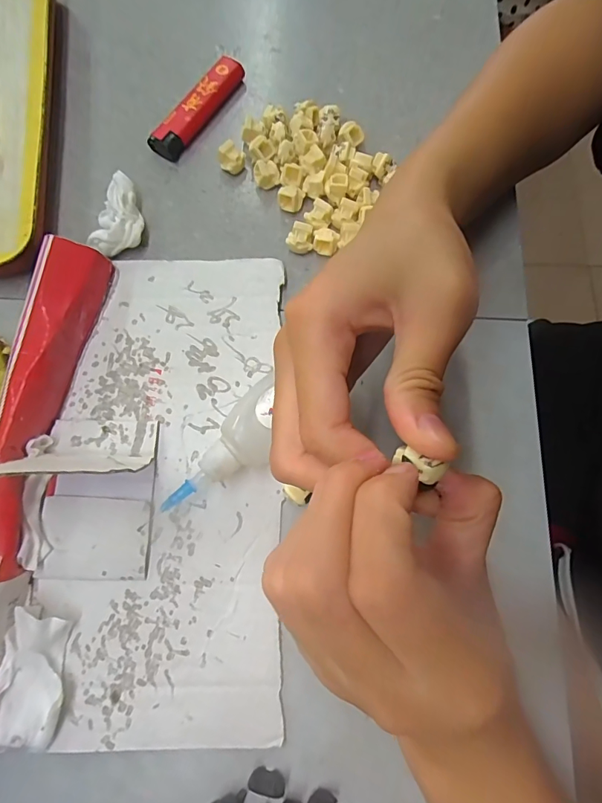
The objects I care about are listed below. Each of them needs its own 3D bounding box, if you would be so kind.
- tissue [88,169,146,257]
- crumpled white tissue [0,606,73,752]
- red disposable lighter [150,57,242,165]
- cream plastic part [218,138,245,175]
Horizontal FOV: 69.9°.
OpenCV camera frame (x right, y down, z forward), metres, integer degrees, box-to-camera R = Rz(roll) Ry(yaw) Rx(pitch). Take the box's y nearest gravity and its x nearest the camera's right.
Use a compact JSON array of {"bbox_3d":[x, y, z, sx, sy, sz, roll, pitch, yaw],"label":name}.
[{"bbox_3d":[-0.107,-0.106,0.246,0.029,0.017,0.044,-16,76,-6],"label":"tissue"},{"bbox_3d":[-0.116,0.120,0.186,0.031,0.018,0.052,12,75,1],"label":"crumpled white tissue"},{"bbox_3d":[-0.065,-0.183,0.269,0.018,0.015,0.076,33,76,7],"label":"red disposable lighter"},{"bbox_3d":[-0.041,-0.145,0.258,0.012,0.015,0.012,0,75,-2],"label":"cream plastic part"}]

